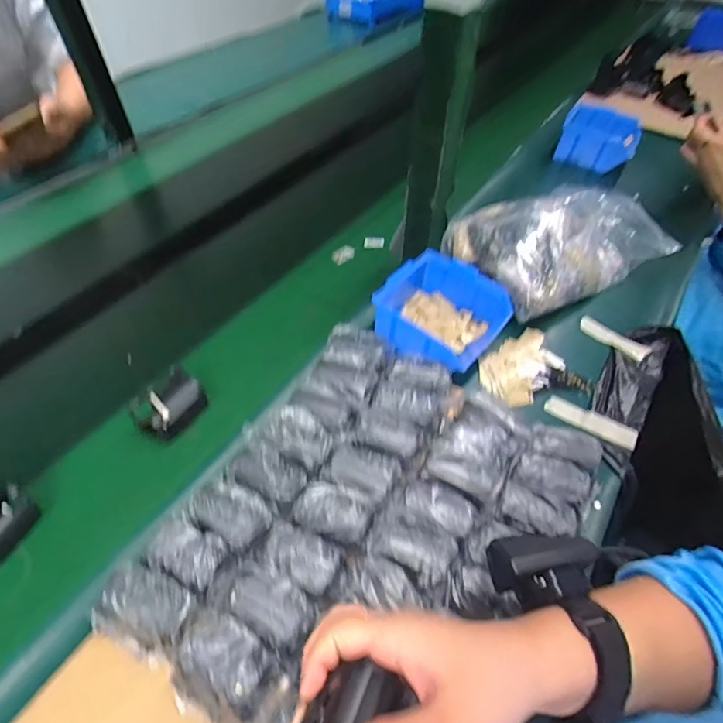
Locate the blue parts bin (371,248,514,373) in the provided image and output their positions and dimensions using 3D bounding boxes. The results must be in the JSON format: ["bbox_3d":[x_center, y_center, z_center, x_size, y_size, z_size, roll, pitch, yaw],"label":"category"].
[{"bbox_3d":[0.095,-0.056,0.544,0.134,0.066,0.137,38,60,24],"label":"blue parts bin"}]

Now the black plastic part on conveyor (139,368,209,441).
[{"bbox_3d":[-0.203,0.050,0.475,0.036,0.041,0.071,22,54,14],"label":"black plastic part on conveyor"}]

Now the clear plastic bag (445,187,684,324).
[{"bbox_3d":[0.282,-0.175,0.641,0.292,0.099,0.192,-24,57,-19],"label":"clear plastic bag"}]

